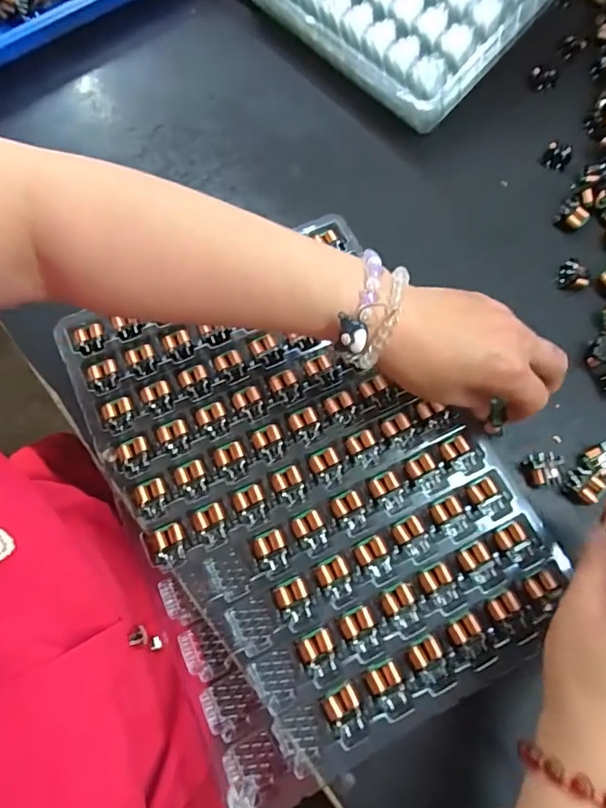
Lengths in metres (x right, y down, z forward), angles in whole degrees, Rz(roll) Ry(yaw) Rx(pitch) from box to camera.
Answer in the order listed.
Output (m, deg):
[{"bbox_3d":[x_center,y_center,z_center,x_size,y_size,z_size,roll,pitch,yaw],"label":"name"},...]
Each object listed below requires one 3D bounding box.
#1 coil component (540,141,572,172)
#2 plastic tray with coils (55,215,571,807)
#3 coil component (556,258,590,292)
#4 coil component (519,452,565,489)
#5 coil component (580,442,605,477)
[{"bbox_3d":[0.225,-0.219,0.405,0.022,0.013,0.020,1,67,-2],"label":"coil component"},{"bbox_3d":[0.000,0.044,0.308,0.230,0.020,0.318,-24,74,-10],"label":"plastic tray with coils"},{"bbox_3d":[0.216,-0.102,0.365,0.023,0.013,0.020,24,68,8],"label":"coil component"},{"bbox_3d":[0.165,0.045,0.314,0.021,0.015,0.021,-14,68,-8],"label":"coil component"},{"bbox_3d":[0.206,0.039,0.317,0.024,0.015,0.021,-16,68,-9],"label":"coil component"}]

